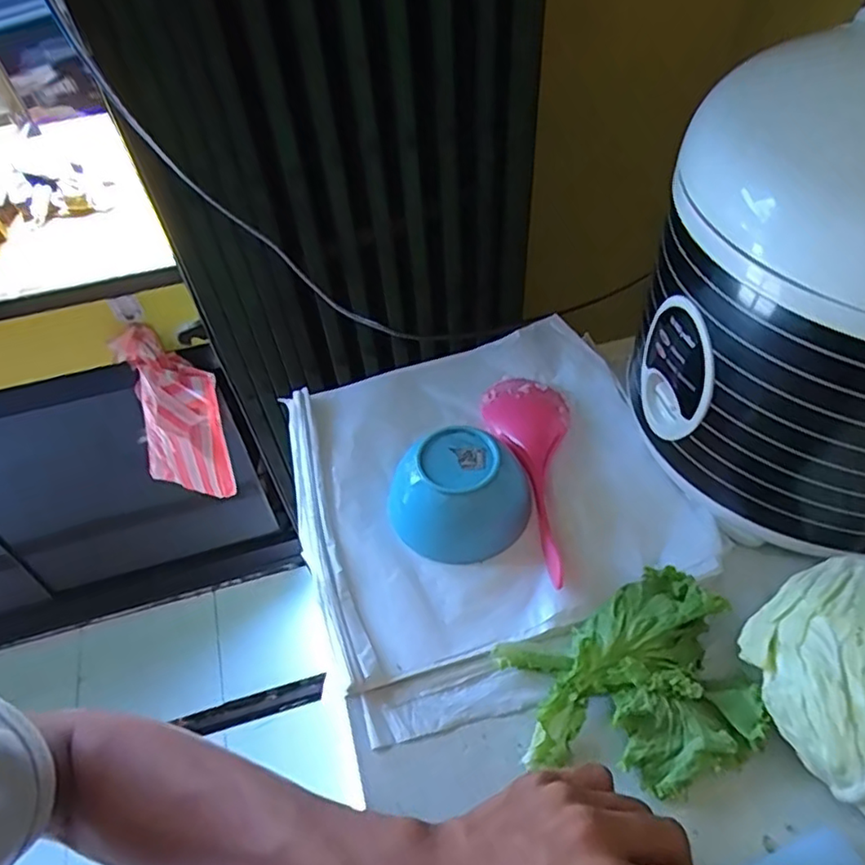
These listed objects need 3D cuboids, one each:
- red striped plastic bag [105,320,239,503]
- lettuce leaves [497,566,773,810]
[{"bbox_3d":[-0.436,-0.031,1.061,0.162,0.330,0.085,10,49,13],"label":"red striped plastic bag"},{"bbox_3d":[0.114,0.144,0.357,0.127,0.030,0.105,-19,51,-11],"label":"lettuce leaves"}]

